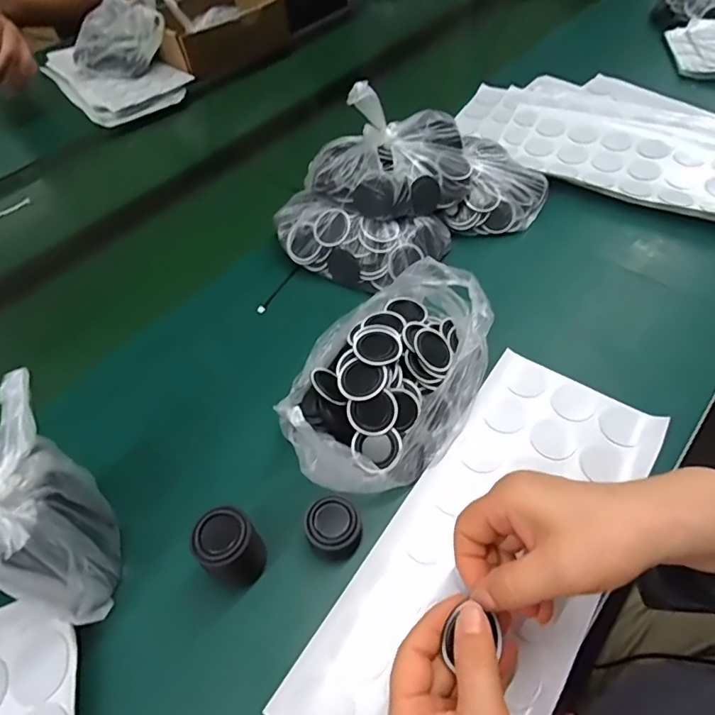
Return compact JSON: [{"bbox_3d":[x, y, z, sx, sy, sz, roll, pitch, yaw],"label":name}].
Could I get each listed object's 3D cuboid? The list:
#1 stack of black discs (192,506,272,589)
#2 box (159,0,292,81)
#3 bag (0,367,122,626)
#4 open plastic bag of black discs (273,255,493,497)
[{"bbox_3d":[-0.085,0.128,0.342,0.038,0.059,0.042,35,60,24],"label":"stack of black discs"},{"bbox_3d":[-0.247,-0.578,0.877,0.222,0.081,0.212,-34,56,-20],"label":"box"},{"bbox_3d":[-0.198,0.100,0.324,0.057,0.126,0.123,-24,56,-17],"label":"bag"},{"bbox_3d":[0.020,0.011,0.408,0.140,0.075,0.198,23,56,17],"label":"open plastic bag of black discs"}]

